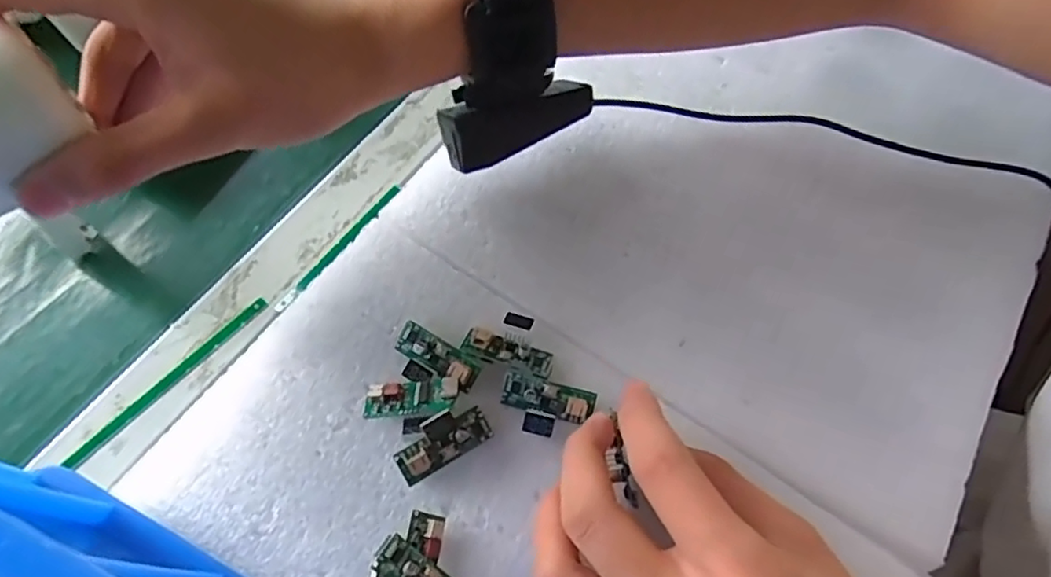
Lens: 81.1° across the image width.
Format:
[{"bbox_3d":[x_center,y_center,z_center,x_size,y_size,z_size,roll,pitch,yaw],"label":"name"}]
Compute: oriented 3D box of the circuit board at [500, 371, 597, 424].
[{"bbox_3d":[0.009,0.045,0.251,0.037,0.007,0.016,16,62,8],"label":"circuit board"}]

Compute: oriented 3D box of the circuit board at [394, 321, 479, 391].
[{"bbox_3d":[-0.037,0.028,0.258,0.038,0.007,0.014,31,65,15],"label":"circuit board"}]

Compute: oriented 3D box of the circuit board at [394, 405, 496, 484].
[{"bbox_3d":[-0.032,0.059,0.237,0.037,0.021,0.013,-30,66,-16],"label":"circuit board"}]

